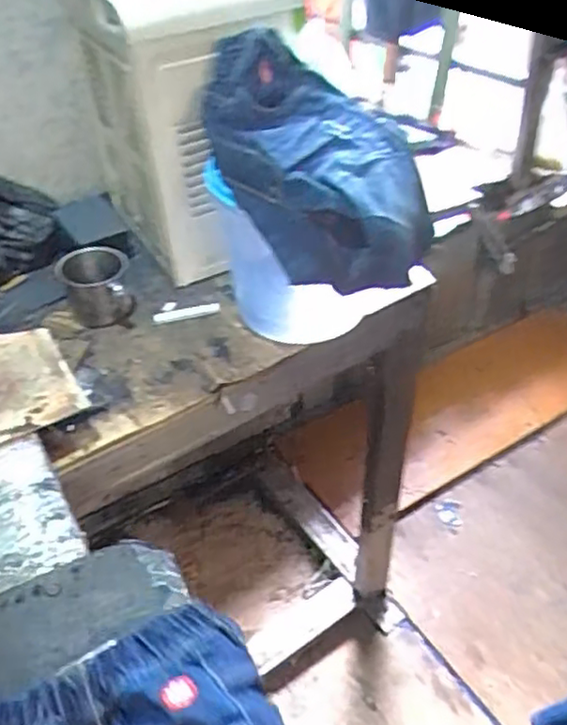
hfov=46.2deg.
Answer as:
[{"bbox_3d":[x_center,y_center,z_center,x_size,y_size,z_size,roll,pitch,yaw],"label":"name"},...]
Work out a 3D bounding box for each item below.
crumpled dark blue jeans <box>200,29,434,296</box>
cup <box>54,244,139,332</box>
[{"bbox_3d":[0.035,-0.213,0.684,0.195,0.156,0.256,-19,44,-15],"label":"crumpled dark blue jeans"},{"bbox_3d":[-0.231,-0.090,0.829,0.082,0.088,0.082,-3,42,2],"label":"cup"}]

